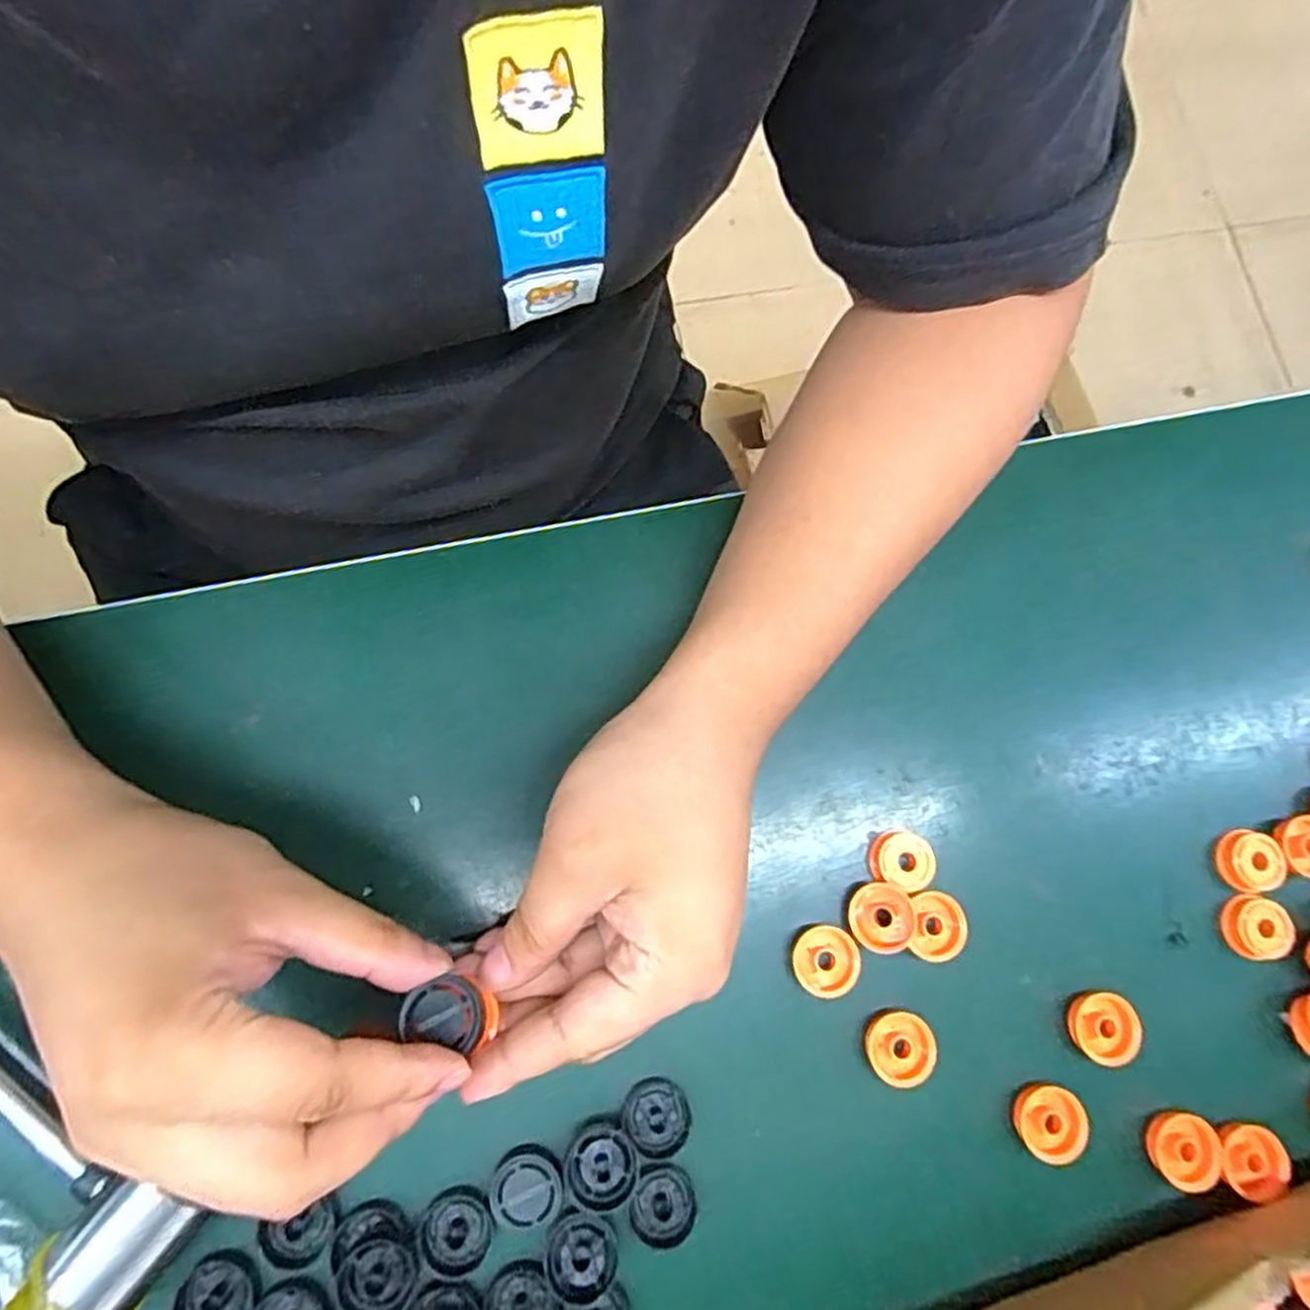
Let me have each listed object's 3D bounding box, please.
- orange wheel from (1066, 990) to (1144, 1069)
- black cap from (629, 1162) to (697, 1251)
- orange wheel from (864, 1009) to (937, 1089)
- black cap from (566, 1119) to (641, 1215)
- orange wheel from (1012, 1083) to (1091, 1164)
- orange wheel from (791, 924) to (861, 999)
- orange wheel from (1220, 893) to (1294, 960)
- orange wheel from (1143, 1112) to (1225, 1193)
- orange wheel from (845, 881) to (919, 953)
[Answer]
[{"bbox_3d":[0.176,0.147,0.305,0.023,0.012,0.026,4,78,-5],"label":"orange wheel"},{"bbox_3d":[0.003,0.200,0.280,0.023,0.005,0.025,1,78,-6],"label":"black cap"},{"bbox_3d":[0.094,0.151,0.298,0.024,0.013,0.025,1,78,-6],"label":"orange wheel"},{"bbox_3d":[-0.019,0.183,0.278,0.025,0.008,0.027,1,78,-6],"label":"black cap"},{"bbox_3d":[0.151,0.179,0.296,0.025,0.009,0.026,1,78,-6],"label":"orange wheel"},{"bbox_3d":[0.067,0.120,0.304,0.024,0.012,0.026,1,78,-6],"label":"orange wheel"},{"bbox_3d":[0.251,0.114,0.323,0.023,0.011,0.025,1,78,-6],"label":"orange wheel"},{"bbox_3d":[0.204,0.191,0.298,0.024,0.007,0.026,14,77,-3],"label":"orange wheel"},{"bbox_3d":[0.089,0.104,0.304,0.025,0.004,0.026,-4,66,17],"label":"orange wheel"}]

